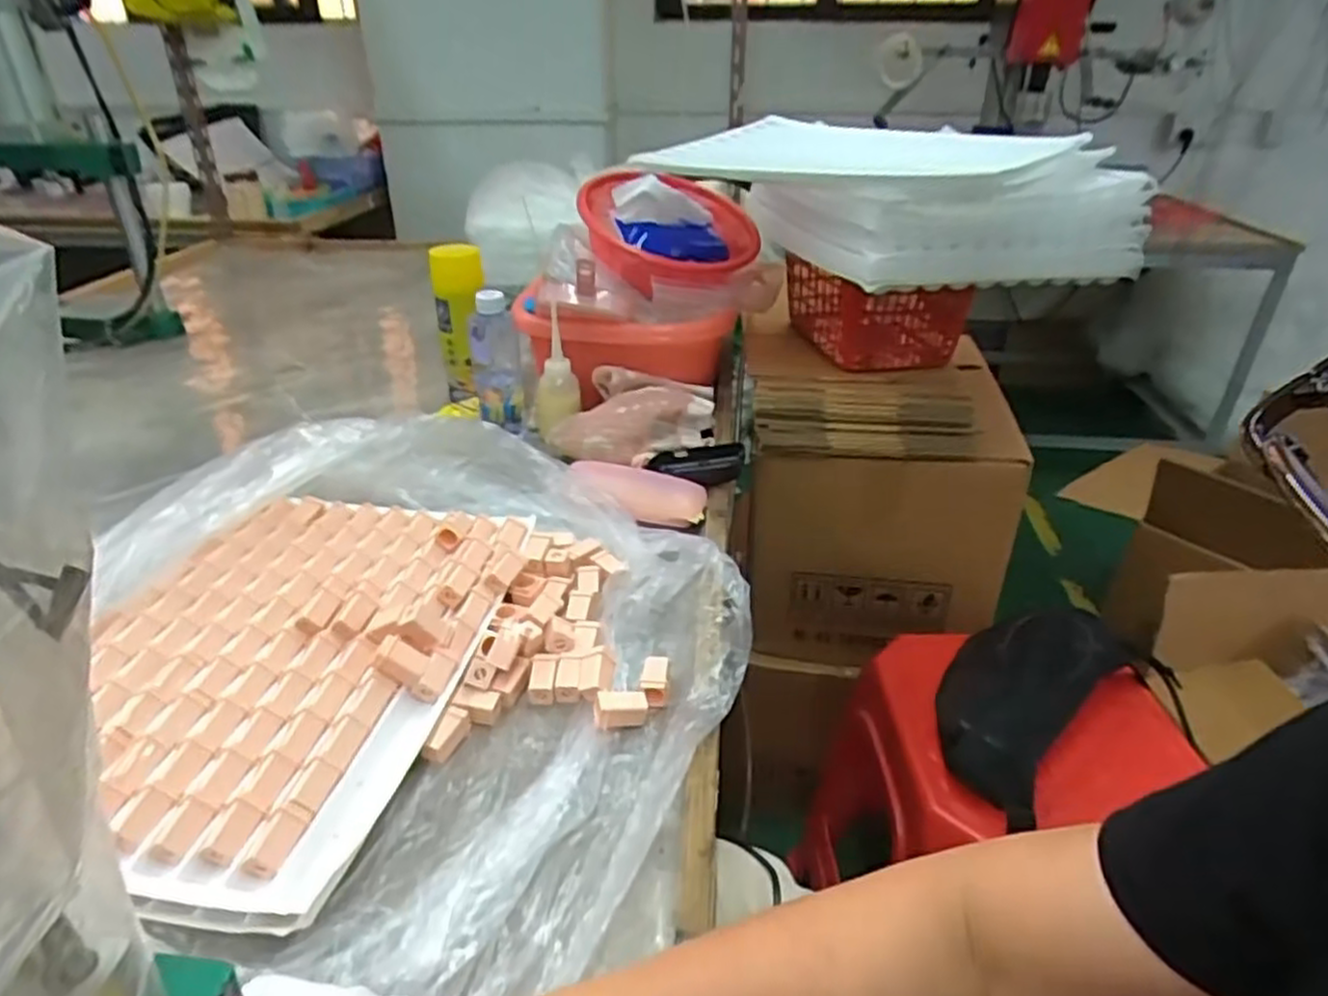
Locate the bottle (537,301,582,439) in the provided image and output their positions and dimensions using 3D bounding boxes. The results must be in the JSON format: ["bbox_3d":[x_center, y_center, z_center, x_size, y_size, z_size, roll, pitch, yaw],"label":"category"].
[{"bbox_3d":[-0.125,-0.149,0.905,0.050,0.151,0.038,-23,38,-34],"label":"bottle"}]

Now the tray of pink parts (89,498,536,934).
[{"bbox_3d":[-0.288,0.111,0.582,0.284,0.045,0.392,6,31,10],"label":"tray of pink parts"}]

